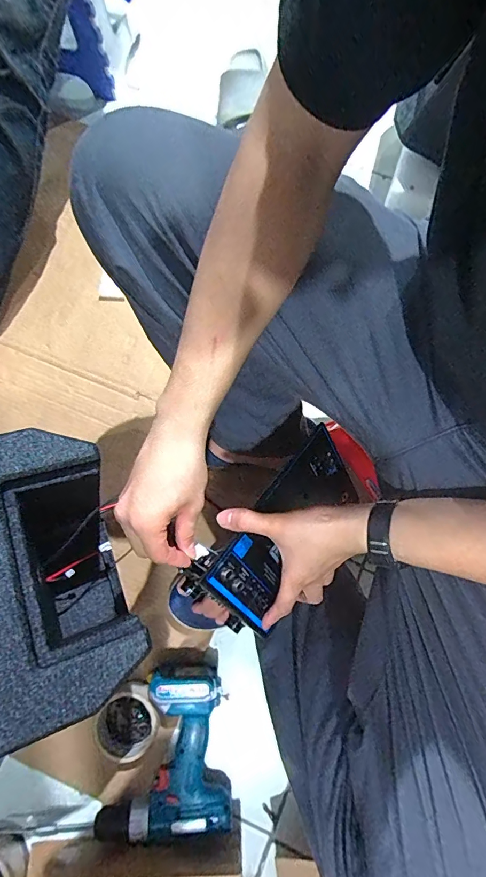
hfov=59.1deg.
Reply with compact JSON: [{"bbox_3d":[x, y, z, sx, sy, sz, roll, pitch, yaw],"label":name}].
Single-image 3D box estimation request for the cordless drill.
[{"bbox_3d":[-0.116,0.439,0.606,0.179,0.080,0.203,-5,74,-3],"label":"cordless drill"}]

